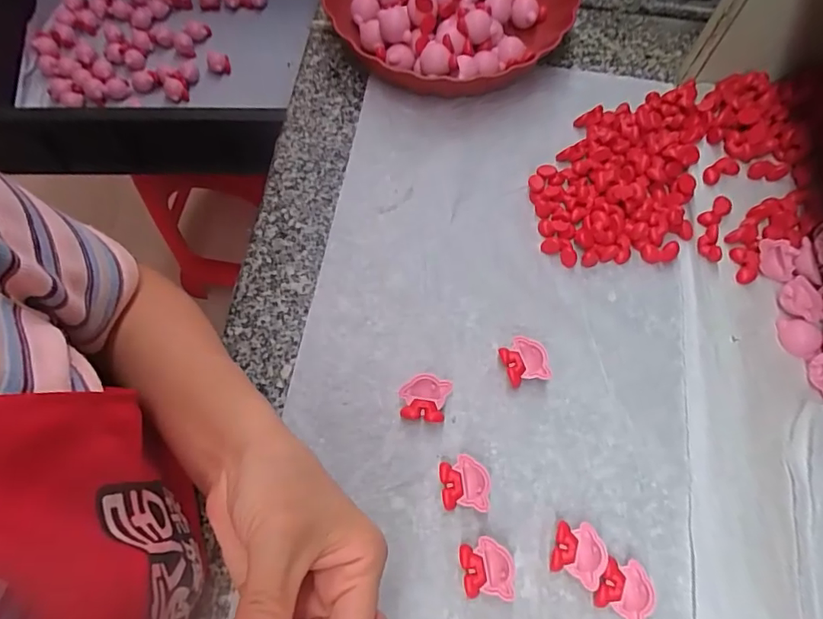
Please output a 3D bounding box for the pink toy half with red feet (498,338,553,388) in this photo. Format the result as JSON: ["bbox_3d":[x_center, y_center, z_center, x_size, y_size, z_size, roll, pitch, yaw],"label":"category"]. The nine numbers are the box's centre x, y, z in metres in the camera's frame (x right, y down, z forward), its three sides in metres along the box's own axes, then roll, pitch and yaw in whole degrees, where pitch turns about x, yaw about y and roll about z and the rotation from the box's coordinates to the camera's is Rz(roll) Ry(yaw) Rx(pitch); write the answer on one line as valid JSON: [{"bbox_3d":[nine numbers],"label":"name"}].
[{"bbox_3d":[0.086,0.039,0.385,0.030,0.015,0.036,-17,69,-9],"label":"pink toy half with red feet"}]

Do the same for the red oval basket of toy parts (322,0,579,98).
[{"bbox_3d":[0.028,-0.323,0.514,0.241,0.058,0.235,42,72,14],"label":"red oval basket of toy parts"}]

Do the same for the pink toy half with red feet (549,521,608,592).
[{"bbox_3d":[0.111,0.162,0.338,0.033,0.015,0.035,21,68,6],"label":"pink toy half with red feet"}]

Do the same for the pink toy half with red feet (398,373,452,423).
[{"bbox_3d":[0.009,0.066,0.373,0.035,0.015,0.032,9,68,1],"label":"pink toy half with red feet"}]

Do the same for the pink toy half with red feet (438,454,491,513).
[{"bbox_3d":[0.036,0.121,0.353,0.034,0.015,0.035,2,68,-2],"label":"pink toy half with red feet"}]

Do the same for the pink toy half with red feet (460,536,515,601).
[{"bbox_3d":[0.049,0.170,0.333,0.033,0.015,0.035,0,68,-2],"label":"pink toy half with red feet"}]

